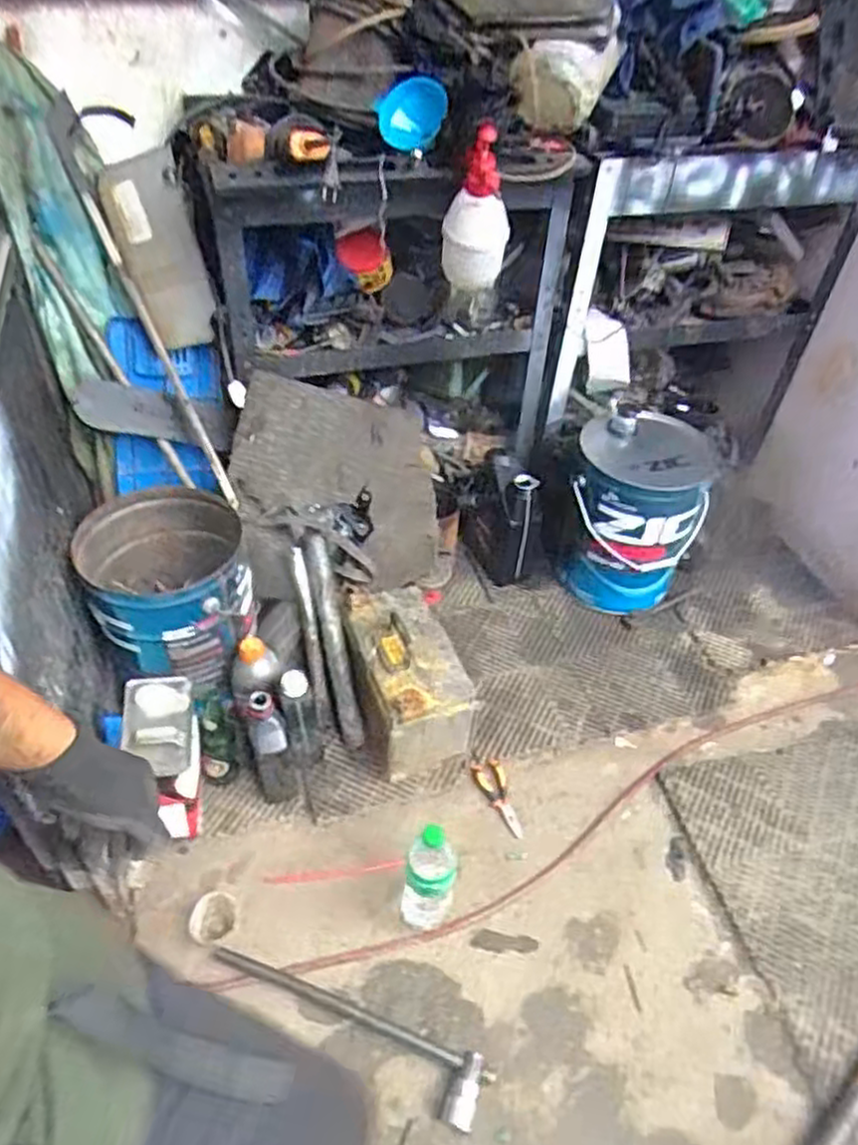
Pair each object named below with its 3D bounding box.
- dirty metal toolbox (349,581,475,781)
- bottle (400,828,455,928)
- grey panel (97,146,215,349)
[{"bbox_3d":[-0.048,0.215,1.451,0.178,0.228,0.312,-14,47,-19],"label":"dirty metal toolbox"},{"bbox_3d":[0.000,0.486,1.196,0.083,0.212,0.074,11,44,7],"label":"bottle"},{"bbox_3d":[-0.469,-0.558,1.346,0.142,0.304,0.073,-24,20,-26],"label":"grey panel"}]

